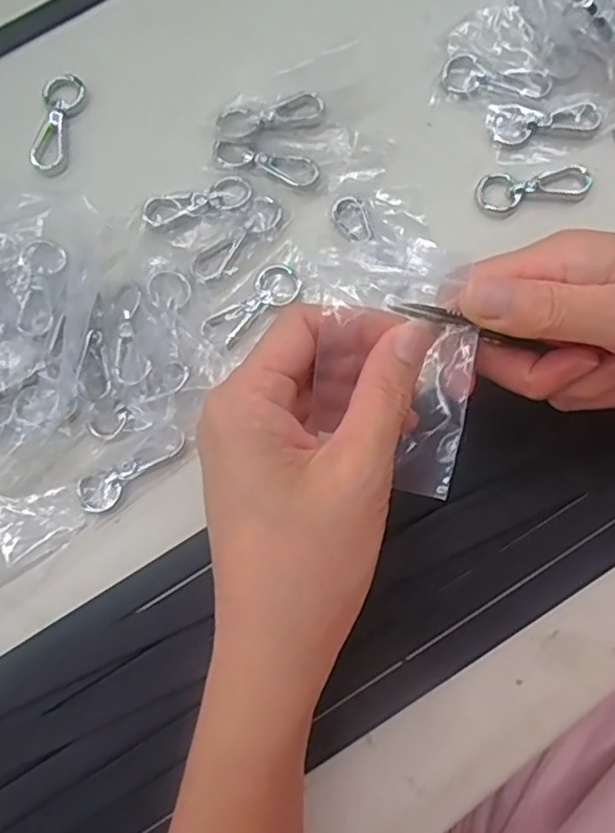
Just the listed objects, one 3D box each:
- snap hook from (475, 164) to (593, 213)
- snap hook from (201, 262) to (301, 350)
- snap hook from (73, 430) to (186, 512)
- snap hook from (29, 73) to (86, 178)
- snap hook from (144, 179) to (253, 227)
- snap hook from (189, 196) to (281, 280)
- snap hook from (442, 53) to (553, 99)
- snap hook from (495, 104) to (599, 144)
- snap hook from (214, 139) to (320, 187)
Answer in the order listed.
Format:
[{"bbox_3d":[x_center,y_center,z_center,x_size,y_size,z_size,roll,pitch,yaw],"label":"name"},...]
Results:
[{"bbox_3d":[0.117,-0.119,0.323,0.060,0.004,0.022,-10,78,-1],"label":"snap hook"},{"bbox_3d":[-0.026,-0.055,0.309,0.021,0.012,0.055,43,82,9],"label":"snap hook"},{"bbox_3d":[-0.081,0.027,0.294,0.056,0.004,0.018,-26,79,-4],"label":"snap hook"},{"bbox_3d":[-0.135,-0.157,0.337,0.020,0.004,0.060,9,79,3],"label":"snap hook"},{"bbox_3d":[-0.056,-0.110,0.322,0.056,0.004,0.018,-14,79,-2],"label":"snap hook"},{"bbox_3d":[-0.035,-0.089,0.316,0.018,0.004,0.058,40,82,8],"label":"snap hook"},{"bbox_3d":[0.101,-0.180,0.333,0.057,0.004,0.019,12,79,3],"label":"snap hook"},{"bbox_3d":[0.126,-0.155,0.330,0.057,0.004,0.019,-7,78,-1],"label":"snap hook"},{"bbox_3d":[-0.021,-0.133,0.327,0.056,0.004,0.017,17,79,4],"label":"snap hook"}]

